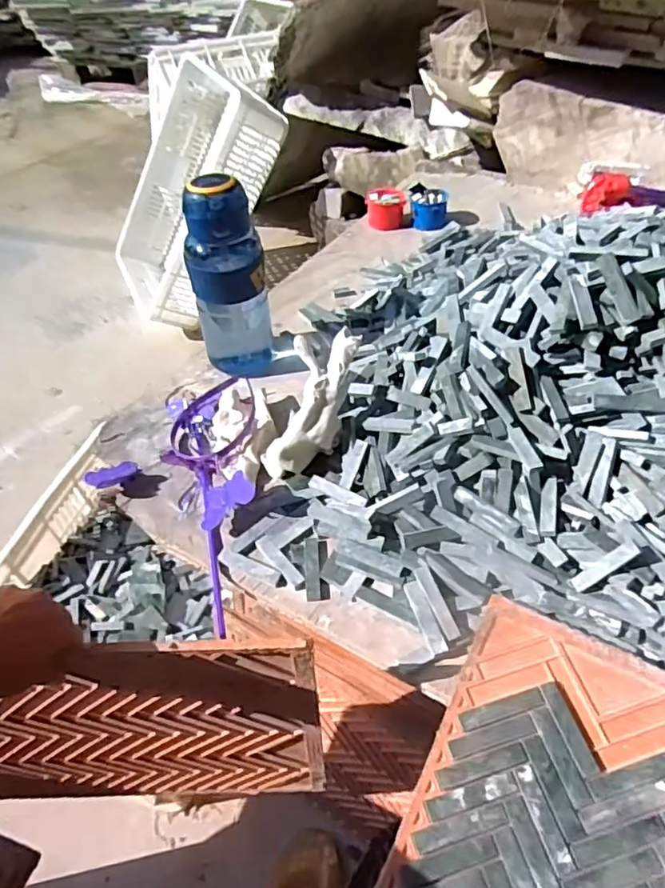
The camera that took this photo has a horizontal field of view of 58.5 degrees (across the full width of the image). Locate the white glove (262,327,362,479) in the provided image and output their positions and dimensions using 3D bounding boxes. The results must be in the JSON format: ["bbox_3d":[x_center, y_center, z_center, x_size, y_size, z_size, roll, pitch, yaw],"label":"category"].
[{"bbox_3d":[-0.021,-0.040,0.615,0.062,0.060,0.166,25,95,25],"label":"white glove"}]

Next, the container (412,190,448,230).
[{"bbox_3d":[0.164,-0.398,1.012,0.063,0.055,0.052,5,47,9],"label":"container"}]

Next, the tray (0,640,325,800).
[{"bbox_3d":[-0.175,0.246,0.499,0.335,0.305,0.028,-4,47,0],"label":"tray"}]

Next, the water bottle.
[{"bbox_3d":[-0.120,-0.184,0.694,0.082,0.236,0.071,-10,47,-5],"label":"water bottle"}]

